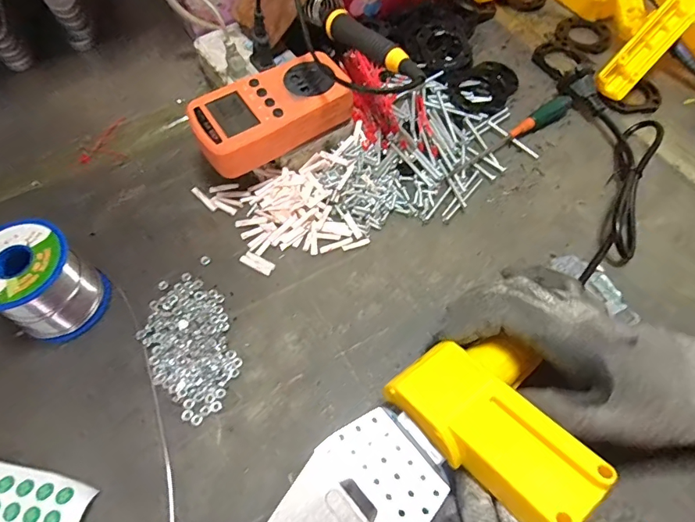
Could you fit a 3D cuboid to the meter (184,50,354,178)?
[{"bbox_3d":[-0.062,-0.123,0.367,0.127,0.040,0.066,-31,65,-15],"label":"meter"}]

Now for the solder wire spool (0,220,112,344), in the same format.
[{"bbox_3d":[-0.219,0.013,0.319,0.065,0.061,0.062,40,69,21],"label":"solder wire spool"}]

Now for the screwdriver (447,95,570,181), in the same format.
[{"bbox_3d":[0.153,-0.115,0.410,0.152,0.015,0.016,-34,65,-17],"label":"screwdriver"}]

